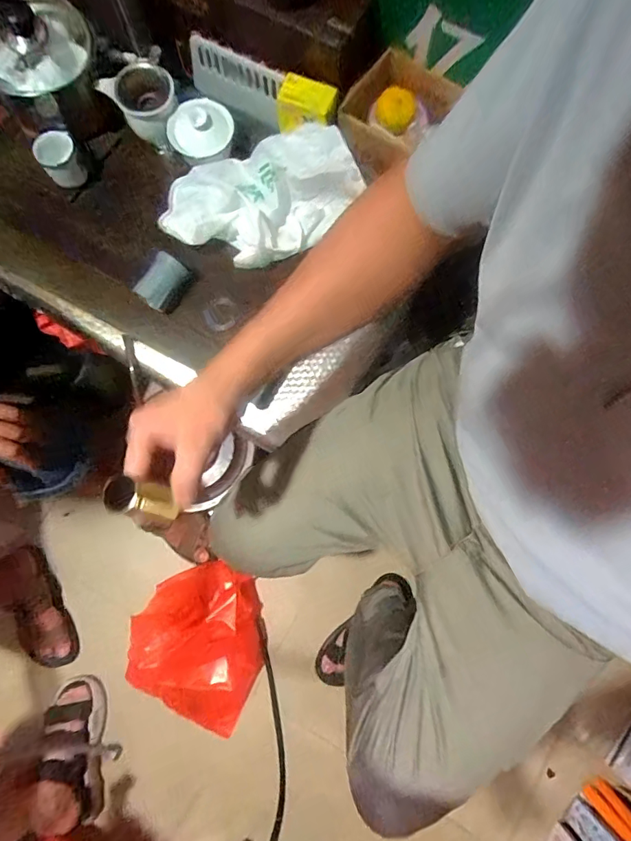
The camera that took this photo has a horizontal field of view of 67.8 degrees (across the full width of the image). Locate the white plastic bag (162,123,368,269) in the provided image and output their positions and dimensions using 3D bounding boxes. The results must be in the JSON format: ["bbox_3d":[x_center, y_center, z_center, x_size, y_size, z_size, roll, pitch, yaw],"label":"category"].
[{"bbox_3d":[-0.073,-0.288,0.608,0.252,0.076,0.138,-19,80,-4],"label":"white plastic bag"}]

